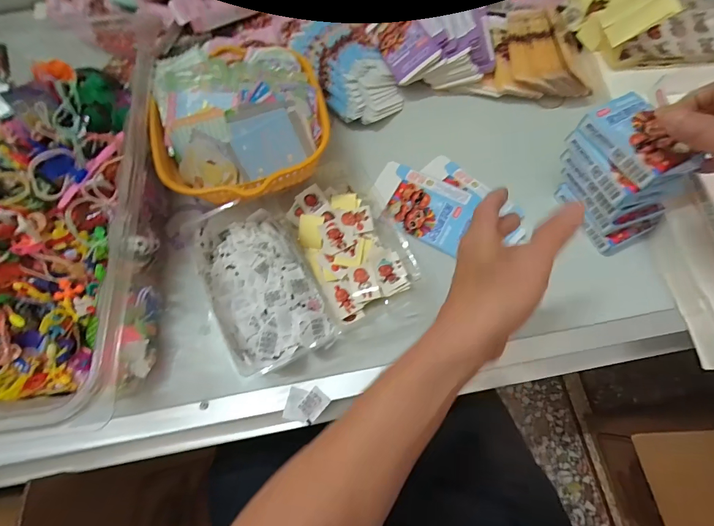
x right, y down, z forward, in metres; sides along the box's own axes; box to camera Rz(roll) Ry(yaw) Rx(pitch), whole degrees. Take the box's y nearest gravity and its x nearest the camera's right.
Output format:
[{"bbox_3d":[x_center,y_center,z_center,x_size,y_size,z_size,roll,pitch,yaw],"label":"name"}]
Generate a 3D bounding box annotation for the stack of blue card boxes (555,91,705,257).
[{"bbox_3d":[0.282,-0.093,0.393,0.071,0.107,0.122,-29,70,-8],"label":"stack of blue card boxes"}]

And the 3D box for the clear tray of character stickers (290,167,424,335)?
[{"bbox_3d":[-0.010,-0.030,0.425,0.108,0.027,0.181,-25,70,-7],"label":"clear tray of character stickers"}]

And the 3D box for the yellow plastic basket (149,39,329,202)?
[{"bbox_3d":[-0.136,-0.167,0.433,0.188,0.074,0.210,-13,69,-2],"label":"yellow plastic basket"}]

